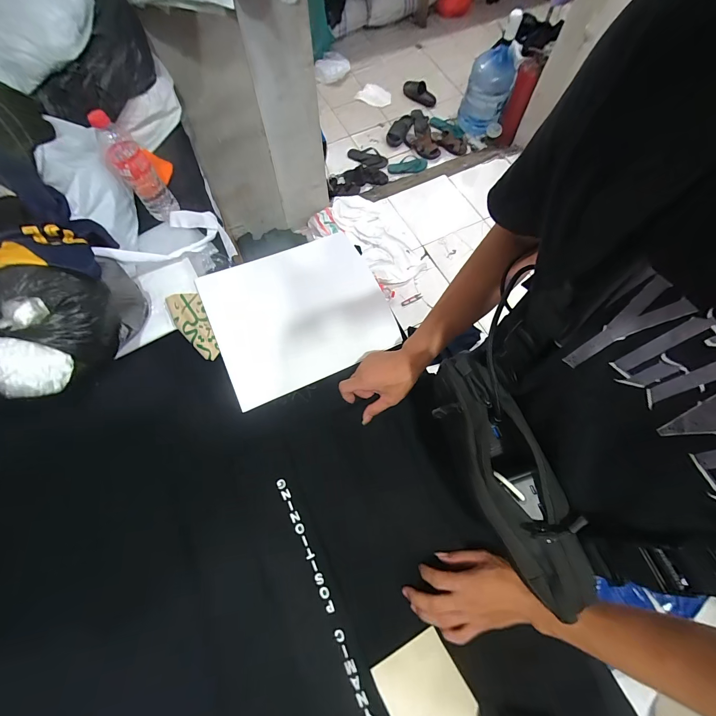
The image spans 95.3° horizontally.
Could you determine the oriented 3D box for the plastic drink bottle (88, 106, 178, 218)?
[{"bbox_3d":[-0.471,-0.394,0.704,0.075,0.222,0.062,-38,74,-13],"label":"plastic drink bottle"}]

